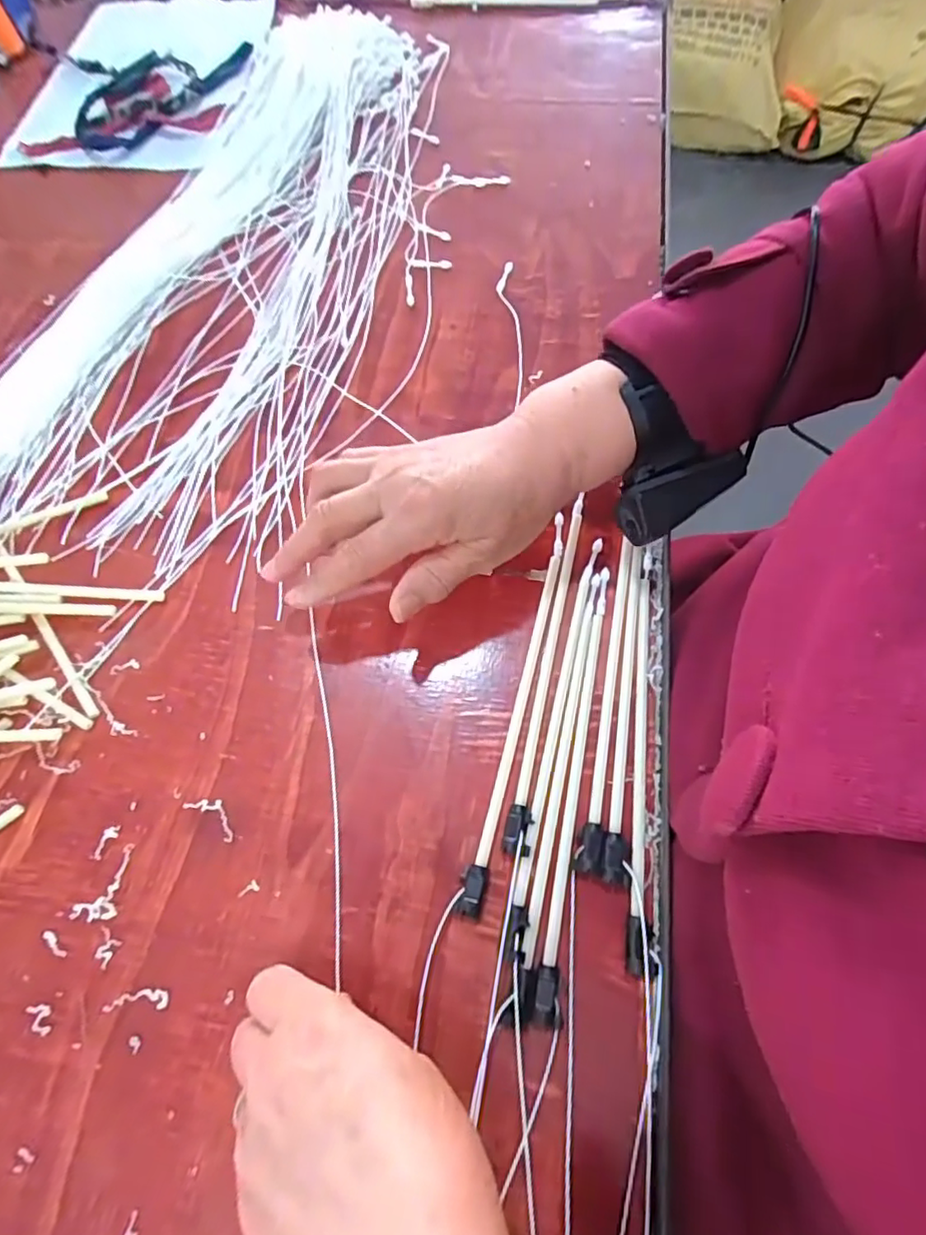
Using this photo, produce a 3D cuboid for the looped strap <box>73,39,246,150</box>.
[{"bbox_3d":[-0.308,-0.507,0.591,0.177,0.020,0.163,-1,66,2],"label":"looped strap"}]

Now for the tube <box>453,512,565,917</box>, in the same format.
[{"bbox_3d":[0.031,0.039,0.333,0.012,0.009,0.227,13,67,8],"label":"tube"}]

